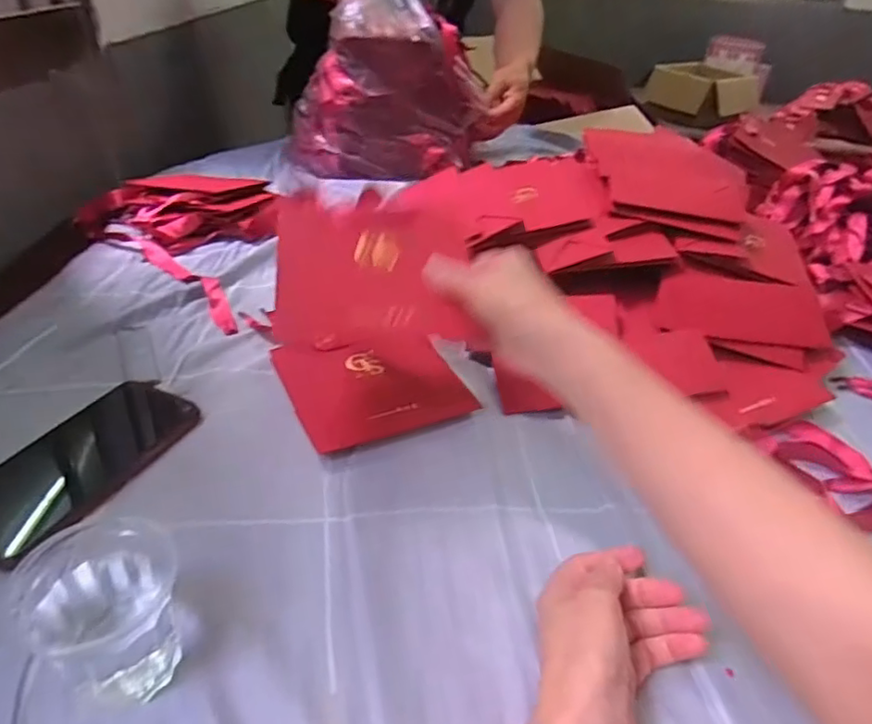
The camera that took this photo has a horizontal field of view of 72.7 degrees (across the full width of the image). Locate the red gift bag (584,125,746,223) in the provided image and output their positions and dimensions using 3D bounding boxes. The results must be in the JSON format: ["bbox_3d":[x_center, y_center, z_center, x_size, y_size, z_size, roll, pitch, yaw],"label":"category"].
[{"bbox_3d":[0.256,-0.218,0.674,0.146,0.013,0.165,3,52,-2],"label":"red gift bag"}]

